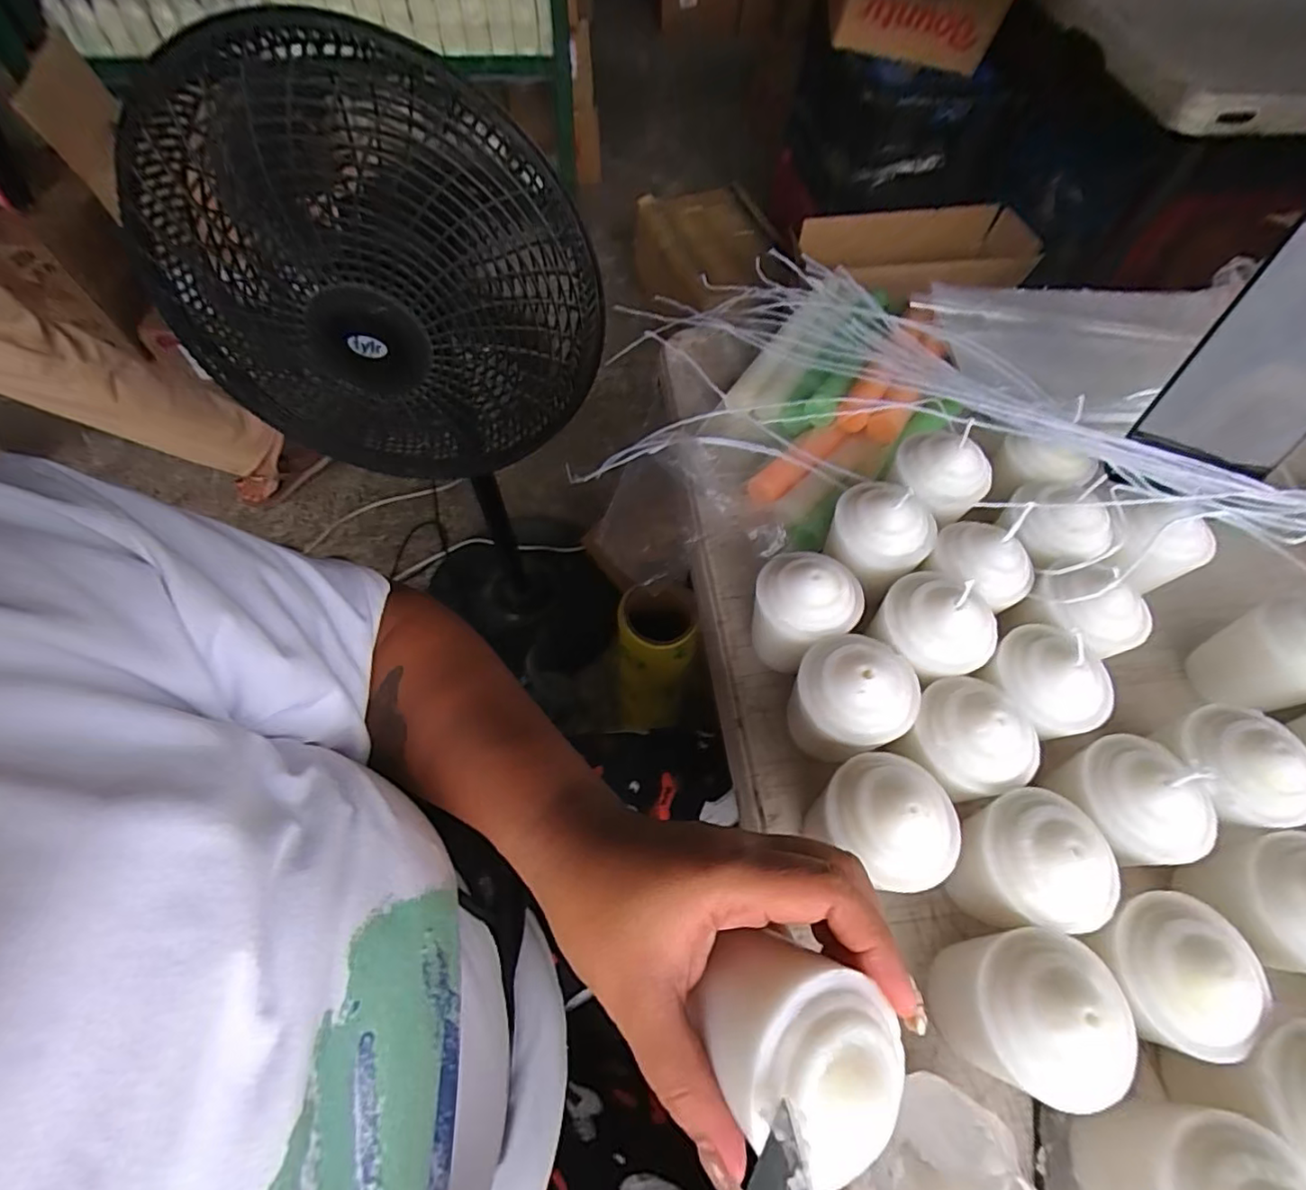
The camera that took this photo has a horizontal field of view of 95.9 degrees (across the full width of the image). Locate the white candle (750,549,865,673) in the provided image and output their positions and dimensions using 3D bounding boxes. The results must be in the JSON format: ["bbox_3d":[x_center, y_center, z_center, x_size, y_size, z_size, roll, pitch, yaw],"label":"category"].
[{"bbox_3d":[0.082,0.013,0.335,0.054,0.064,0.052,1,59,-1],"label":"white candle"}]

